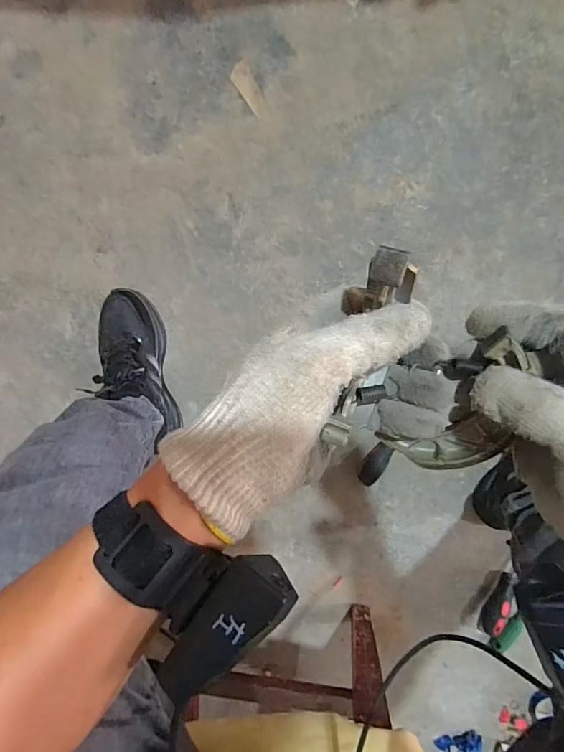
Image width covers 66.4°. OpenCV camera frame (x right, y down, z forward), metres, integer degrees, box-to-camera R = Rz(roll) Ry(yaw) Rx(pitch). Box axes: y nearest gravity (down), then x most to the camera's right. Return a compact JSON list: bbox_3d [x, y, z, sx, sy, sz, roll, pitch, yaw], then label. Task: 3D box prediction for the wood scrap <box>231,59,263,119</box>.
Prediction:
[{"bbox_3d":[-0.049,-0.433,0.652,0.030,0.004,0.080,-31,92,8],"label":"wood scrap"}]

